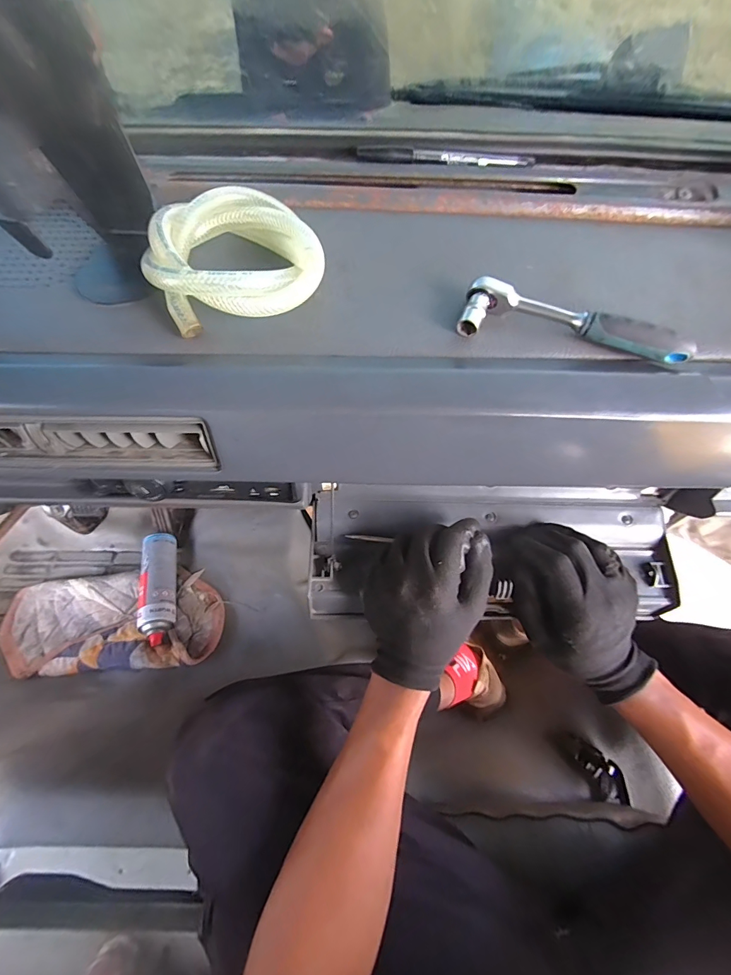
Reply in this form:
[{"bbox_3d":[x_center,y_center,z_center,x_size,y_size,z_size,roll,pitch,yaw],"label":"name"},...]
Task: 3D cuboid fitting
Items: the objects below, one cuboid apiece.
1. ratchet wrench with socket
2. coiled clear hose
[{"bbox_3d":[0.125,-0.100,0.237,0.129,0.020,0.033,16,69,6],"label":"ratchet wrench with socket"},{"bbox_3d":[-0.082,-0.146,0.248,0.100,0.031,0.087,-19,70,-7],"label":"coiled clear hose"}]

